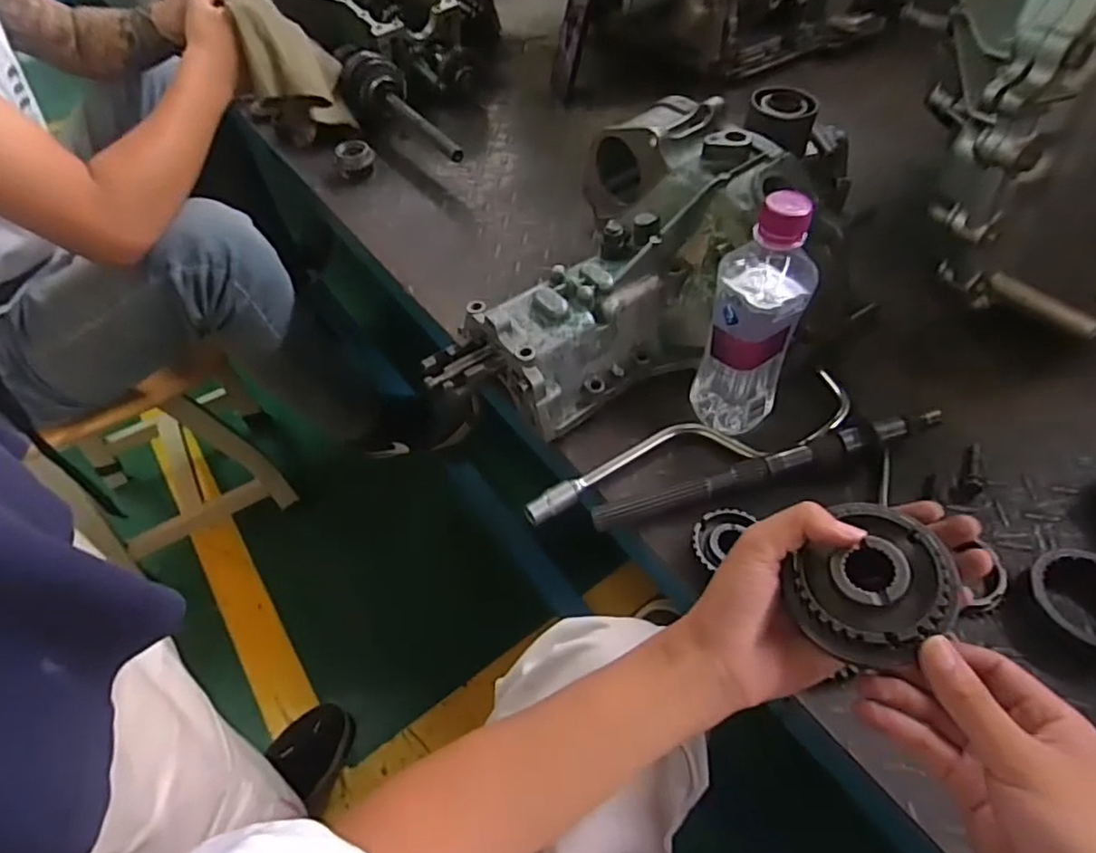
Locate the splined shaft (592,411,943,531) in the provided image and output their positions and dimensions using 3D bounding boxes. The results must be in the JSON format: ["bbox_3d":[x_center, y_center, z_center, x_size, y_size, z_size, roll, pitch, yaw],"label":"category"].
[{"bbox_3d":[0.170,0.030,0.494,0.282,0.029,0.031,-14,51,-6],"label":"splined shaft"}]

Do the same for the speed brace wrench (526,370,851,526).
[{"bbox_3d":[0.125,0.019,0.513,0.301,0.019,0.061,-21,53,-12],"label":"speed brace wrench"}]

